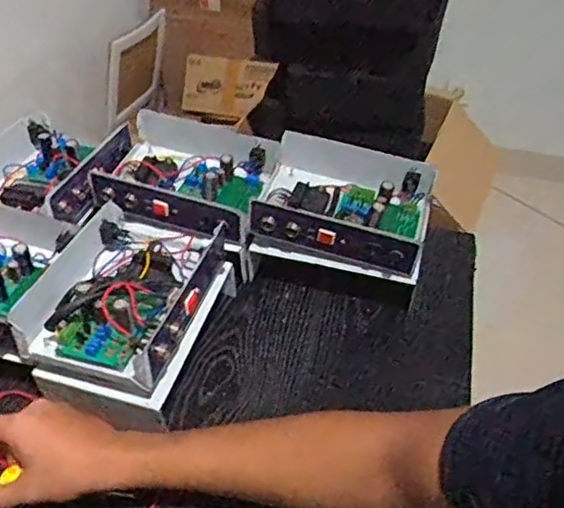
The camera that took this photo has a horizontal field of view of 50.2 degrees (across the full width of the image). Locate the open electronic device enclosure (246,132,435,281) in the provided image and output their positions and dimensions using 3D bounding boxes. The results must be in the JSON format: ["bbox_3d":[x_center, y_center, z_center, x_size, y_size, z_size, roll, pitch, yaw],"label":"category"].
[{"bbox_3d":[0.076,-0.064,0.750,0.210,0.067,0.162,10,45,11],"label":"open electronic device enclosure"}]

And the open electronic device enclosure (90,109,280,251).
[{"bbox_3d":[-0.118,-0.102,0.784,0.235,0.063,0.171,9,45,10],"label":"open electronic device enclosure"}]

